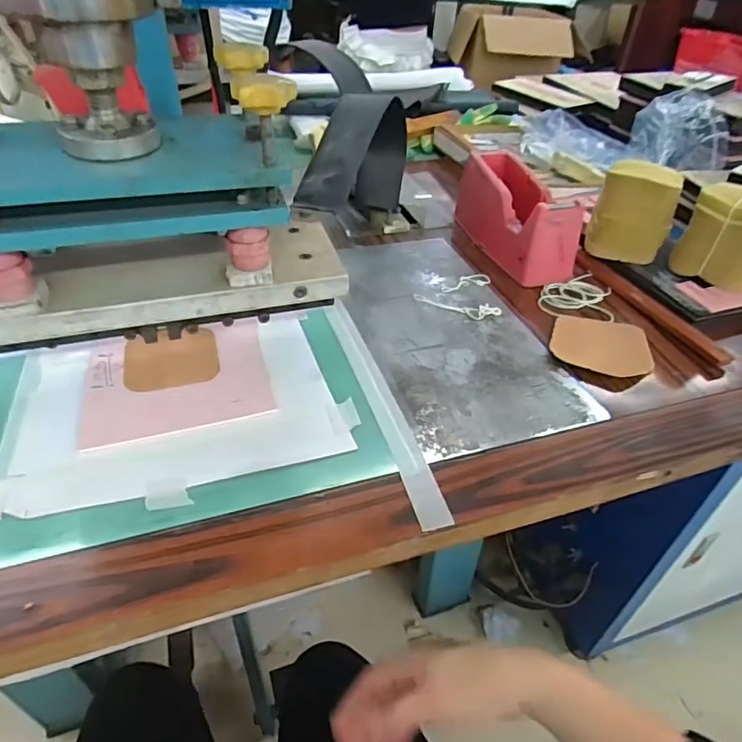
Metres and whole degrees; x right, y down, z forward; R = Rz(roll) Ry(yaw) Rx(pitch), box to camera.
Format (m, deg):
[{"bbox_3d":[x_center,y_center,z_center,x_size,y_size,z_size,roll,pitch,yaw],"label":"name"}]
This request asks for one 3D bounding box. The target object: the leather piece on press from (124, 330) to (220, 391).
[{"bbox_3d":[-0.185,-0.013,0.496,0.082,0.004,0.079,-10,44,-16],"label":"leather piece on press"}]

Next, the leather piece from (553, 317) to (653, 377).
[{"bbox_3d":[0.233,-0.028,0.539,0.096,0.011,0.092,17,44,13],"label":"leather piece"}]

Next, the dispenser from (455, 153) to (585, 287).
[{"bbox_3d":[0.178,-0.200,0.670,0.065,0.089,0.205,-9,44,-15],"label":"dispenser"}]

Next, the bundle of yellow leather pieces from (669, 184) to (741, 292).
[{"bbox_3d":[0.391,-0.146,0.582,0.090,0.094,0.058,27,46,25],"label":"bundle of yellow leather pieces"}]

